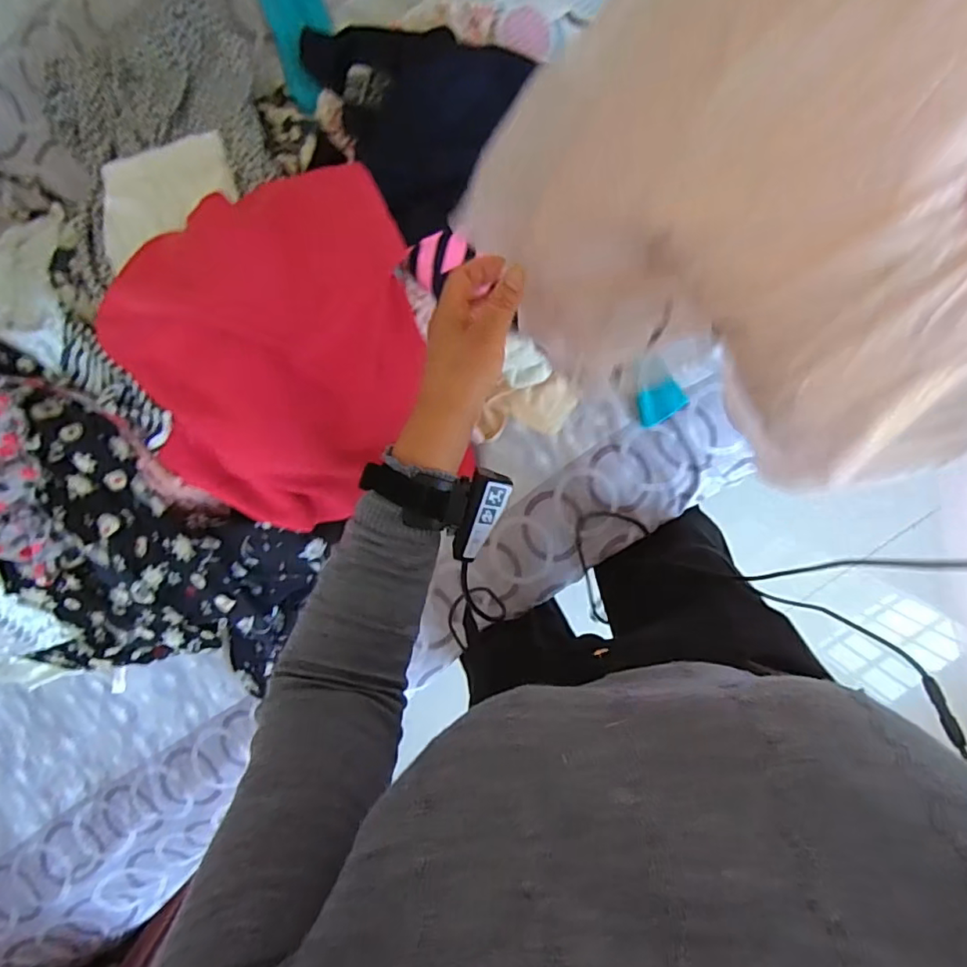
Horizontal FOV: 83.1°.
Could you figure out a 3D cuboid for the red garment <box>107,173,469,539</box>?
[{"bbox_3d":[-0.225,-0.125,0.629,0.330,0.103,0.338,-20,97,3],"label":"red garment"}]

